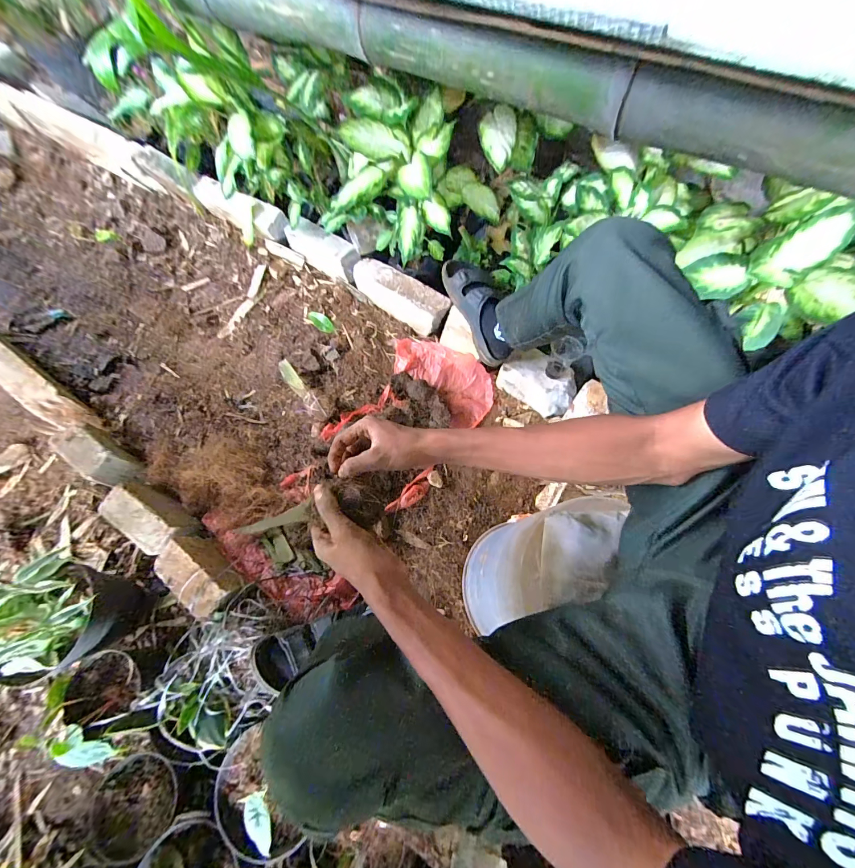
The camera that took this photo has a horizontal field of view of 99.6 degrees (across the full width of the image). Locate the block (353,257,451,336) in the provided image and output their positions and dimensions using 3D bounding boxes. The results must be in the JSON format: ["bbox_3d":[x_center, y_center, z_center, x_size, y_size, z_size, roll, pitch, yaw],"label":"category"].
[{"bbox_3d":[-0.076,-0.405,1.073,0.317,0.128,0.075,33,73,13],"label":"block"}]

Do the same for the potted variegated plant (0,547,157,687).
[{"bbox_3d":[-0.756,0.337,0.689,0.206,0.354,0.217,19,71,8],"label":"potted variegated plant"}]

